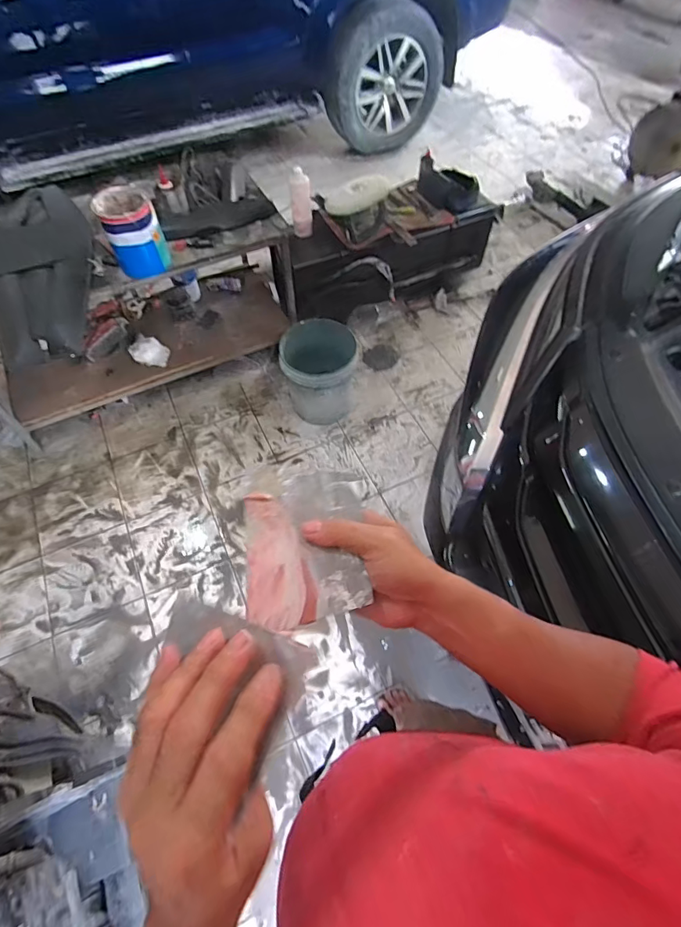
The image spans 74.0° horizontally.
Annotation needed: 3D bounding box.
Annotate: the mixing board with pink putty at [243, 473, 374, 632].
[{"bbox_3d":[-0.028,0.066,0.371,0.097,0.009,0.120,-7,59,-4],"label":"mixing board with pink putty"}]

